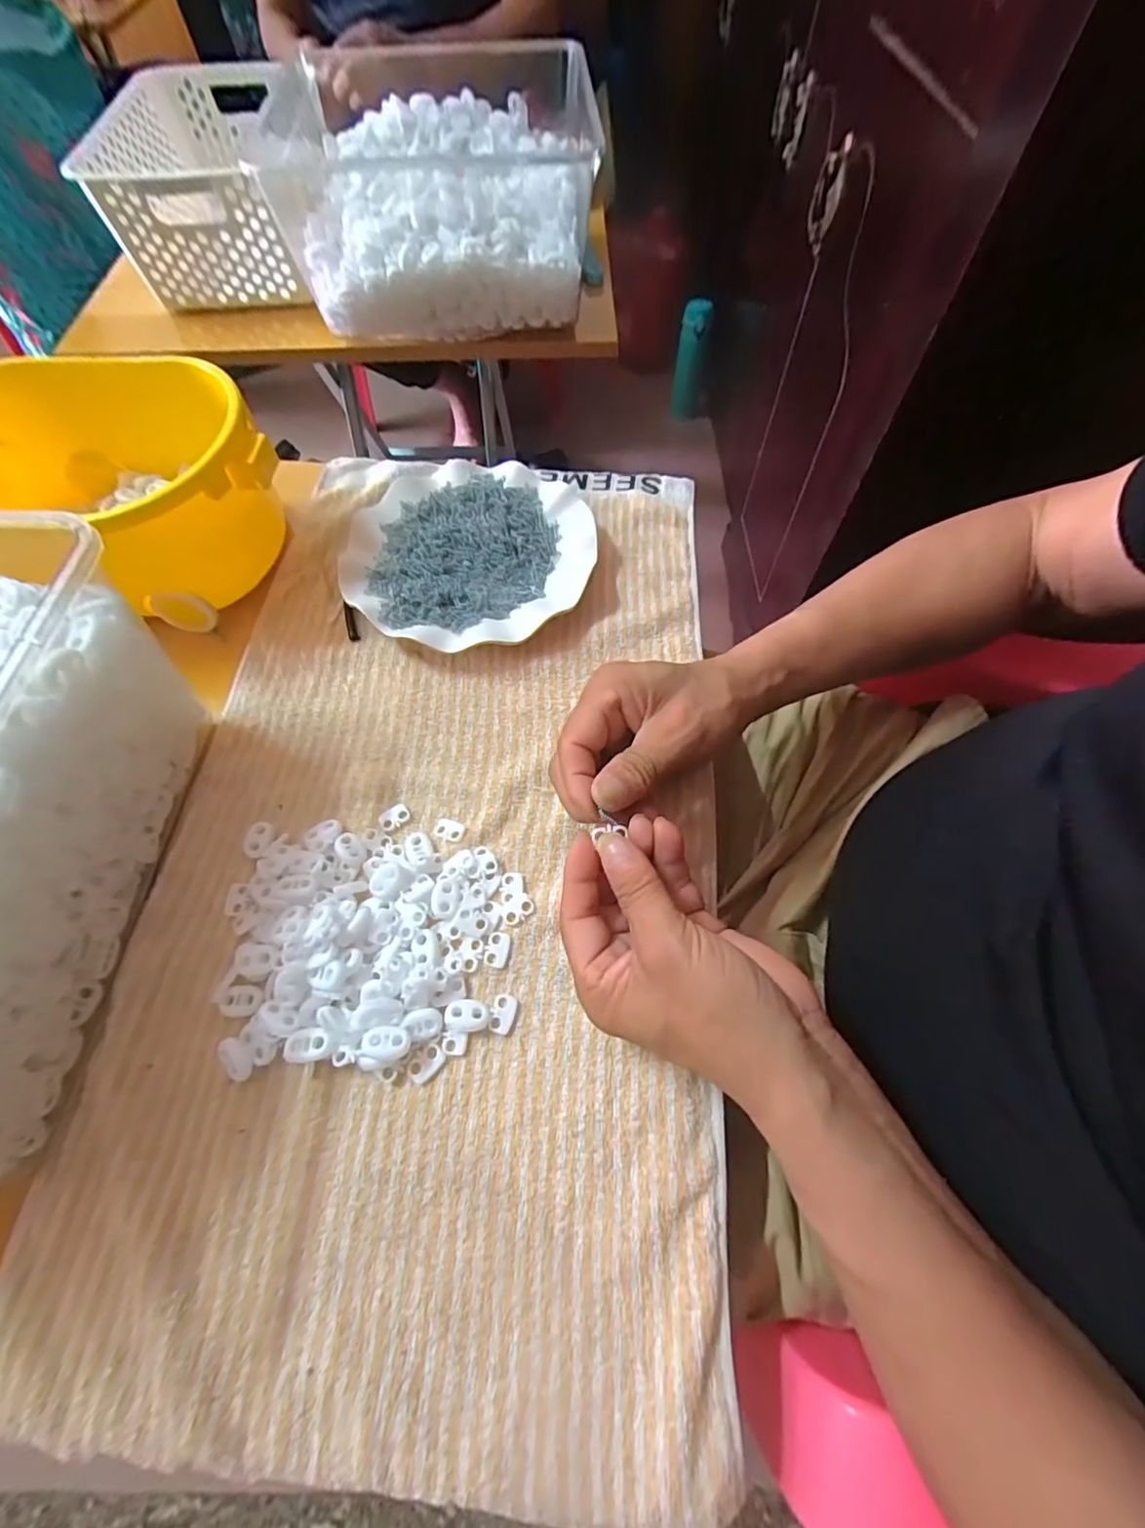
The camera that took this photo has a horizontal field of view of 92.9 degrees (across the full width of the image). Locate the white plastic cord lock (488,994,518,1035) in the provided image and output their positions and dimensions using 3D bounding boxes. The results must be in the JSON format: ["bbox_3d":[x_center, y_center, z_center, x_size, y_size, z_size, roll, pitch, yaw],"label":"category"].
[{"bbox_3d":[-0.036,0.130,0.284,0.013,0.004,0.018,15,64,8],"label":"white plastic cord lock"}]

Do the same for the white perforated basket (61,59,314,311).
[{"bbox_3d":[-0.404,-0.649,0.609,0.186,0.102,0.332,-6,65,-6],"label":"white perforated basket"}]

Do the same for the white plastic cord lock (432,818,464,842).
[{"bbox_3d":[-0.075,0.040,0.330,0.019,0.004,0.012,19,65,10],"label":"white plastic cord lock"}]

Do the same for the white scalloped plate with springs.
[{"bbox_3d":[-0.077,-0.160,0.412,0.181,0.020,0.178,0,63,1],"label":"white scalloped plate with springs"}]

